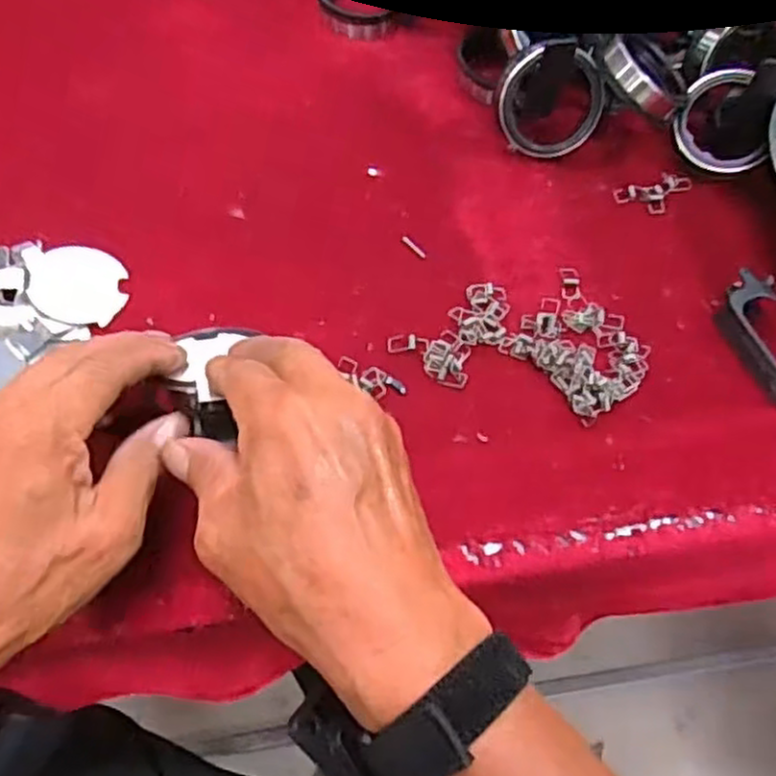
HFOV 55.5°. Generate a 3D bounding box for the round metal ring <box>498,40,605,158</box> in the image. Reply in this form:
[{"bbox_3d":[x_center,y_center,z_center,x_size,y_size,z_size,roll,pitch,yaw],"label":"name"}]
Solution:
[{"bbox_3d":[0.108,-0.188,0.483,0.069,0.070,0.021,-7,27,-6],"label":"round metal ring"}]

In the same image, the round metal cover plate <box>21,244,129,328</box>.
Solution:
[{"bbox_3d":[-0.182,-0.061,0.433,0.053,0.004,0.063,-8,56,-24],"label":"round metal cover plate"}]

